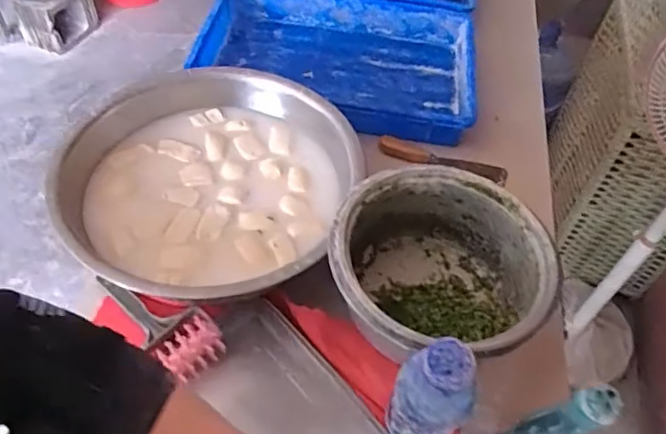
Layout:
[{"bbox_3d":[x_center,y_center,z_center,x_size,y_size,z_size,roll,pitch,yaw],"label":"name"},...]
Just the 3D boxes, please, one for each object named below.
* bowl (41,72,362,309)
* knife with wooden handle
[{"bbox_3d":[-0.168,-0.048,0.751,0.363,0.077,0.374,3,50,-3],"label":"bowl"},{"bbox_3d":[0.172,-0.088,0.897,0.203,0.025,0.027,17,51,9],"label":"knife with wooden handle"}]

